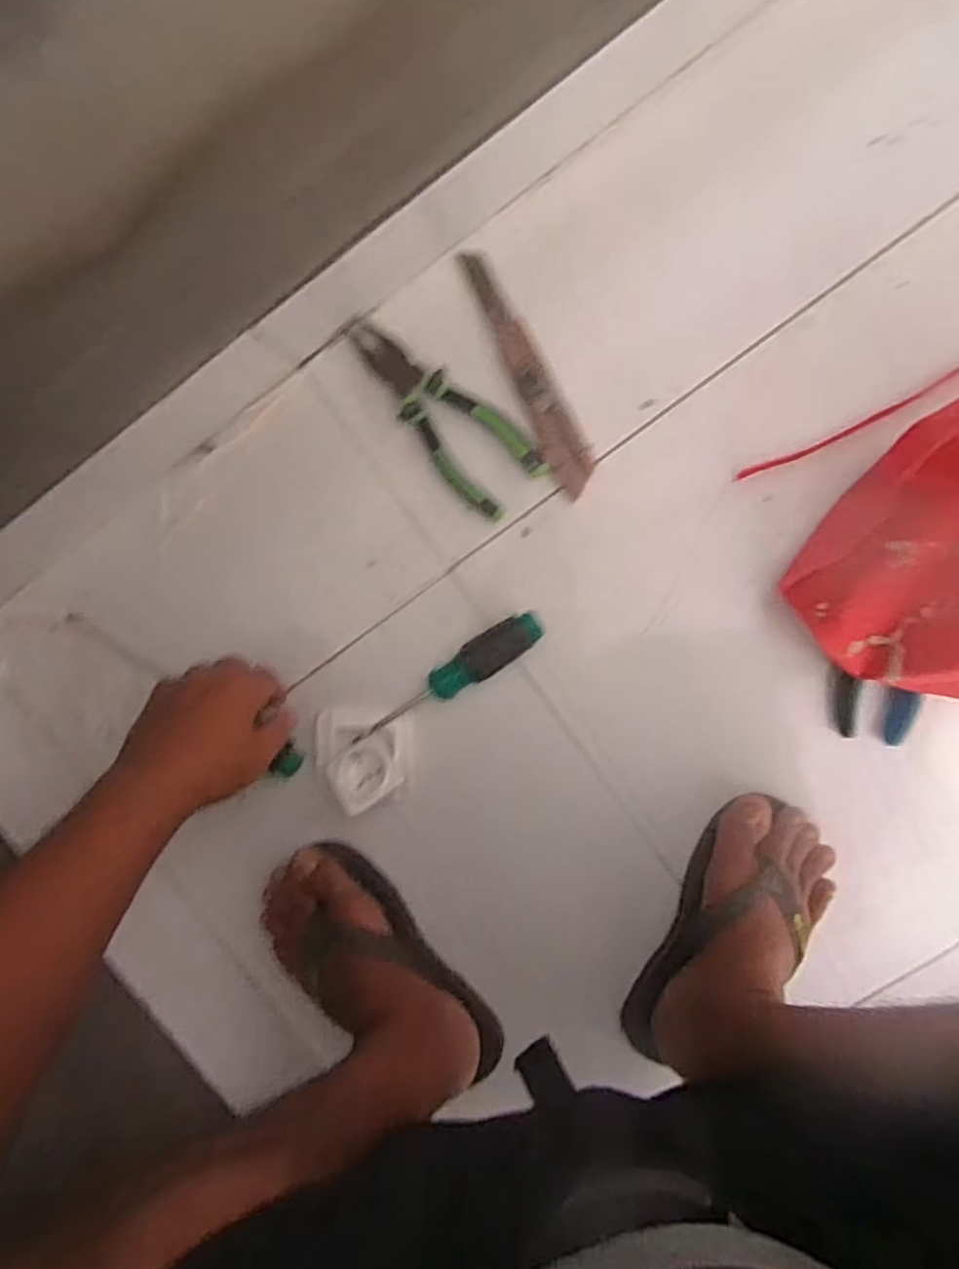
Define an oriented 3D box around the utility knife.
[{"bbox_3d":[0.036,-0.192,0.510,0.030,0.018,0.186,-27,98,6],"label":"utility knife"}]

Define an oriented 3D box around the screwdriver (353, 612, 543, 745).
[{"bbox_3d":[-0.028,0.034,0.547,0.170,0.028,0.031,-31,97,6],"label":"screwdriver"}]

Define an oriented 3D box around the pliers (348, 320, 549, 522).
[{"bbox_3d":[-0.032,-0.163,0.518,0.170,0.014,0.062,43,98,-5],"label":"pliers"}]

